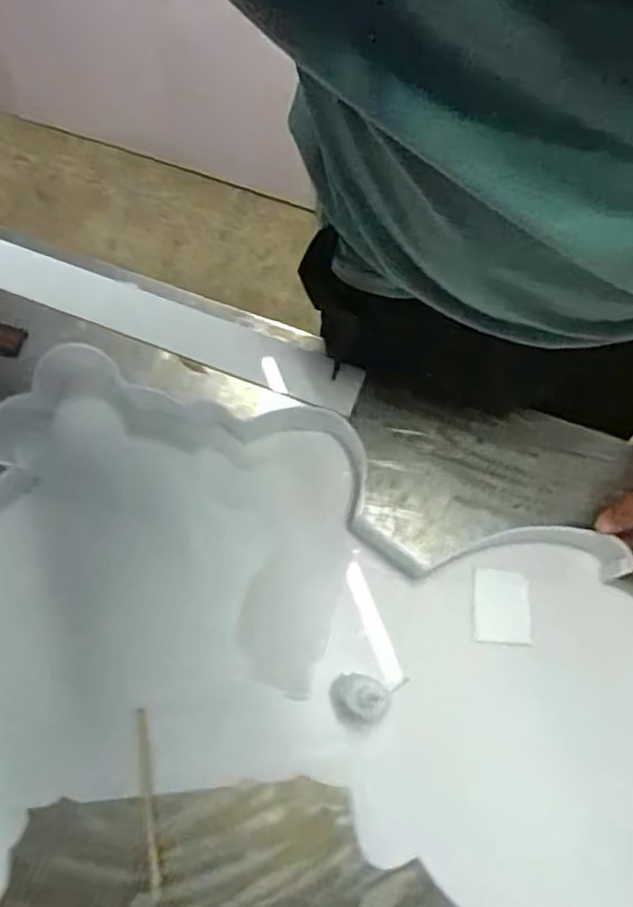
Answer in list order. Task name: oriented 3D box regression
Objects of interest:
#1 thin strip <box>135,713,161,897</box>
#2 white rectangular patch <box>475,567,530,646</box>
[{"bbox_3d":[-0.131,0.269,0.493,0.010,0.006,0.131,-8,71,-4],"label":"thin strip"},{"bbox_3d":[0.162,0.133,0.554,0.048,0.004,0.061,3,71,-1],"label":"white rectangular patch"}]

